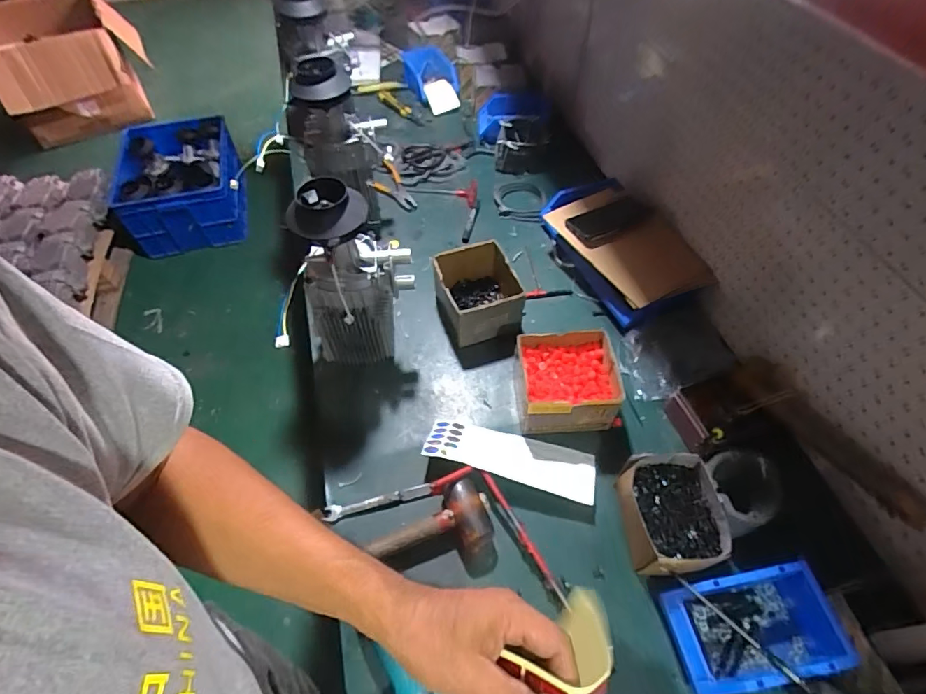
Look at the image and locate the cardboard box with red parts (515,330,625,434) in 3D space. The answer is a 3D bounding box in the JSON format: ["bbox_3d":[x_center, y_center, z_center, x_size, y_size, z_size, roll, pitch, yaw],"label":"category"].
[{"bbox_3d":[0.165,0.058,0.787,0.151,0.096,0.143,-4,55,-4],"label":"cardboard box with red parts"}]

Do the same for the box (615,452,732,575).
[{"bbox_3d":[0.284,0.238,0.670,0.128,0.083,0.151,2,55,1],"label":"box"}]

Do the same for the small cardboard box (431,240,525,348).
[{"bbox_3d":[0.032,-0.103,0.898,0.147,0.101,0.159,-17,57,-12],"label":"small cardboard box"}]

